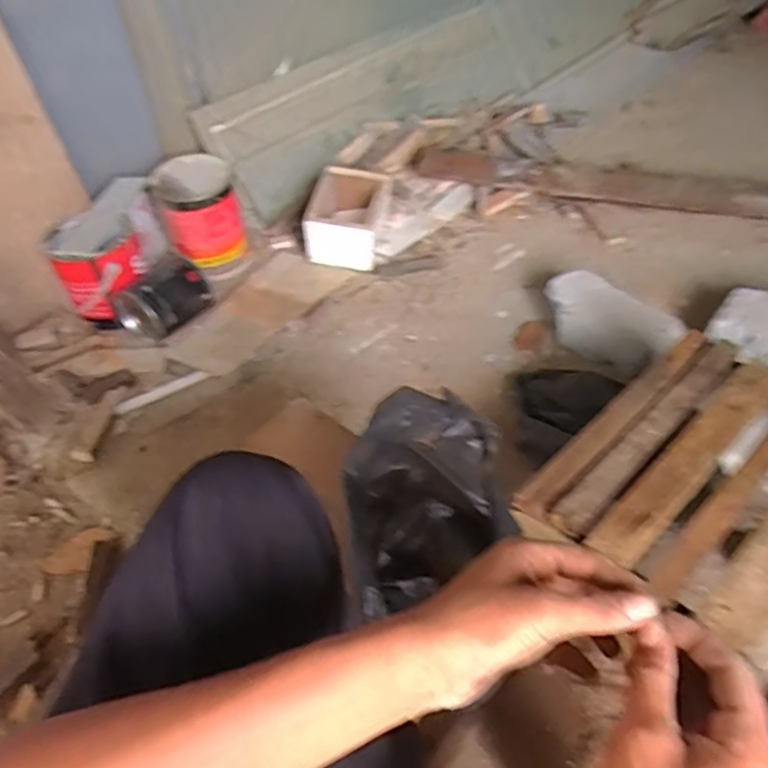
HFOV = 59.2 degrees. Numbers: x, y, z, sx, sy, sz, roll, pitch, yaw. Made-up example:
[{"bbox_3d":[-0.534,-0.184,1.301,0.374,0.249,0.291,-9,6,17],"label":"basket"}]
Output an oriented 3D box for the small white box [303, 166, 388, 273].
[{"bbox_3d":[-0.068,-0.321,1.301,0.130,0.128,0.157,8,47,13],"label":"small white box"}]

